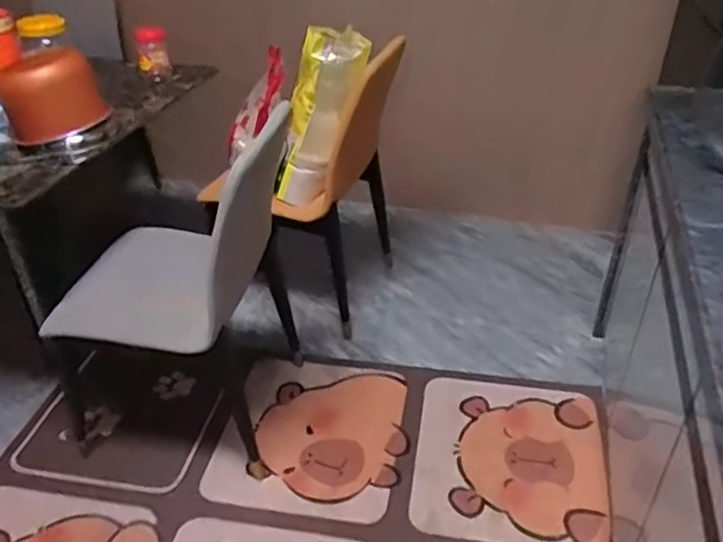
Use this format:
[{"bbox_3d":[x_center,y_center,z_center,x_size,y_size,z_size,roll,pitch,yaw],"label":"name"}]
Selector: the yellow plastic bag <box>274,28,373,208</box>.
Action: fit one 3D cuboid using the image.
[{"bbox_3d":[-0.123,-0.399,1.696,0.128,0.471,0.142,-1,31,-40],"label":"yellow plastic bag"}]

